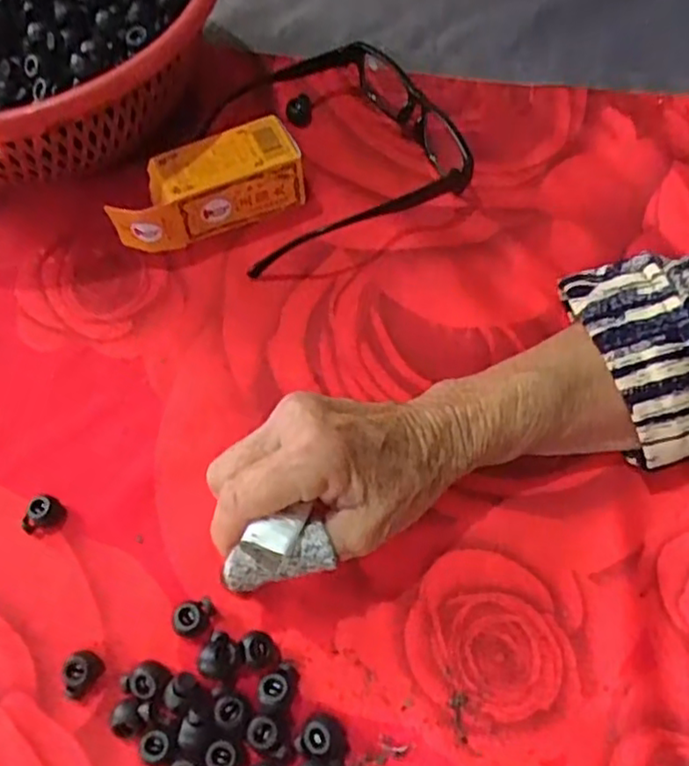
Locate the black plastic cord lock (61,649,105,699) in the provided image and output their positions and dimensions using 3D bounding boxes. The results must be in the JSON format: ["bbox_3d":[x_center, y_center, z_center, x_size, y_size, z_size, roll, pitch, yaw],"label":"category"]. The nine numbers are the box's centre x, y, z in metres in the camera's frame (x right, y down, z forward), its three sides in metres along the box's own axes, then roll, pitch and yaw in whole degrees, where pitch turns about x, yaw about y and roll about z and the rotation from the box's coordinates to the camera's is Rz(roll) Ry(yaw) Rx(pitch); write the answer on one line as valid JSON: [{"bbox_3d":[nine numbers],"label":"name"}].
[{"bbox_3d":[-0.114,0.126,0.296,0.014,0.011,0.018,37,68,20],"label":"black plastic cord lock"}]

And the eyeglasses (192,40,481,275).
[{"bbox_3d":[-0.011,-0.151,0.430,0.143,0.039,0.160,-19,59,-8],"label":"eyeglasses"}]

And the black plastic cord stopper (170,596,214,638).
[{"bbox_3d":[-0.068,0.104,0.304,0.014,0.012,0.018,13,62,9],"label":"black plastic cord stopper"}]

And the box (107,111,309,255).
[{"bbox_3d":[-0.082,-0.116,0.409,0.115,0.040,0.040,-22,63,-9],"label":"box"}]

